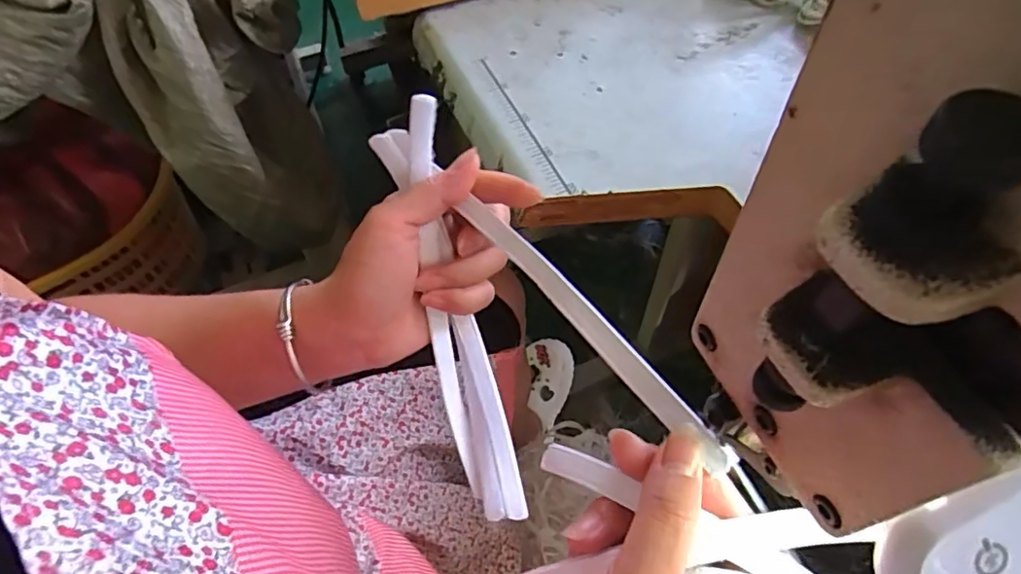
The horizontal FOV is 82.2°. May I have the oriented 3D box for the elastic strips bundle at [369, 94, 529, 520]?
[{"bbox_3d":[-0.032,0.016,0.328,0.032,0.048,0.229,-12,98,-4],"label":"elastic strips bundle"}]

